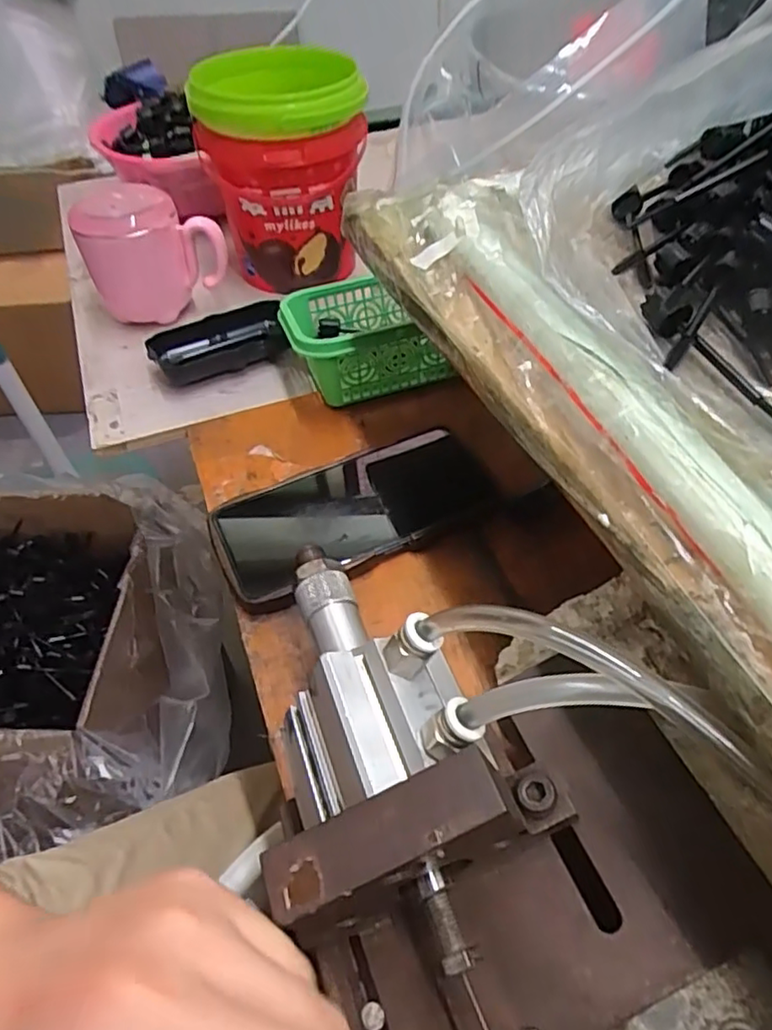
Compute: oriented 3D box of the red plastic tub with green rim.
[{"bbox_3d":[-0.084,-0.291,0.533,0.131,0.151,0.140,-13,50,-9],"label":"red plastic tub with green rim"}]

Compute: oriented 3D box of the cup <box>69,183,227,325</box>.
[{"bbox_3d":[-0.189,-0.211,0.507,0.099,0.096,0.066,-27,53,-20],"label":"cup"}]

